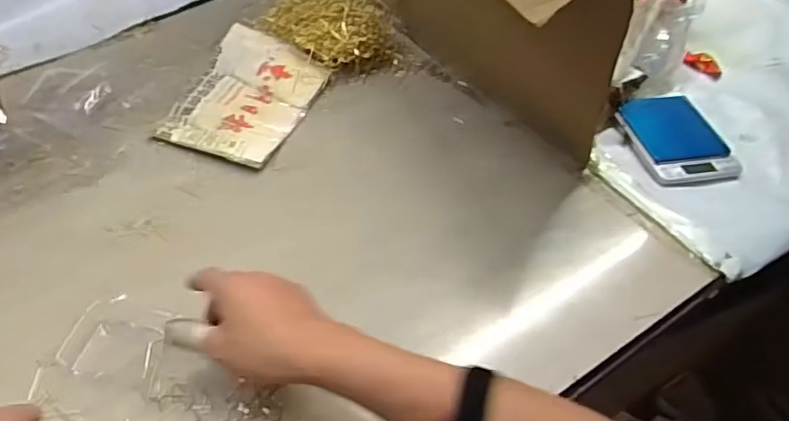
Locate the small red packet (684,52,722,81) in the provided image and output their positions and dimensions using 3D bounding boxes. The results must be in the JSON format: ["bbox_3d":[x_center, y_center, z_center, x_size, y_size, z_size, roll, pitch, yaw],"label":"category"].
[{"bbox_3d":[0.434,-0.207,0.815,0.025,0.022,0.063,-14,51,-17],"label":"small red packet"}]

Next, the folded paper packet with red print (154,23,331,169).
[{"bbox_3d":[-0.171,-0.136,0.670,0.138,0.031,0.185,18,49,10],"label":"folded paper packet with red print"}]

